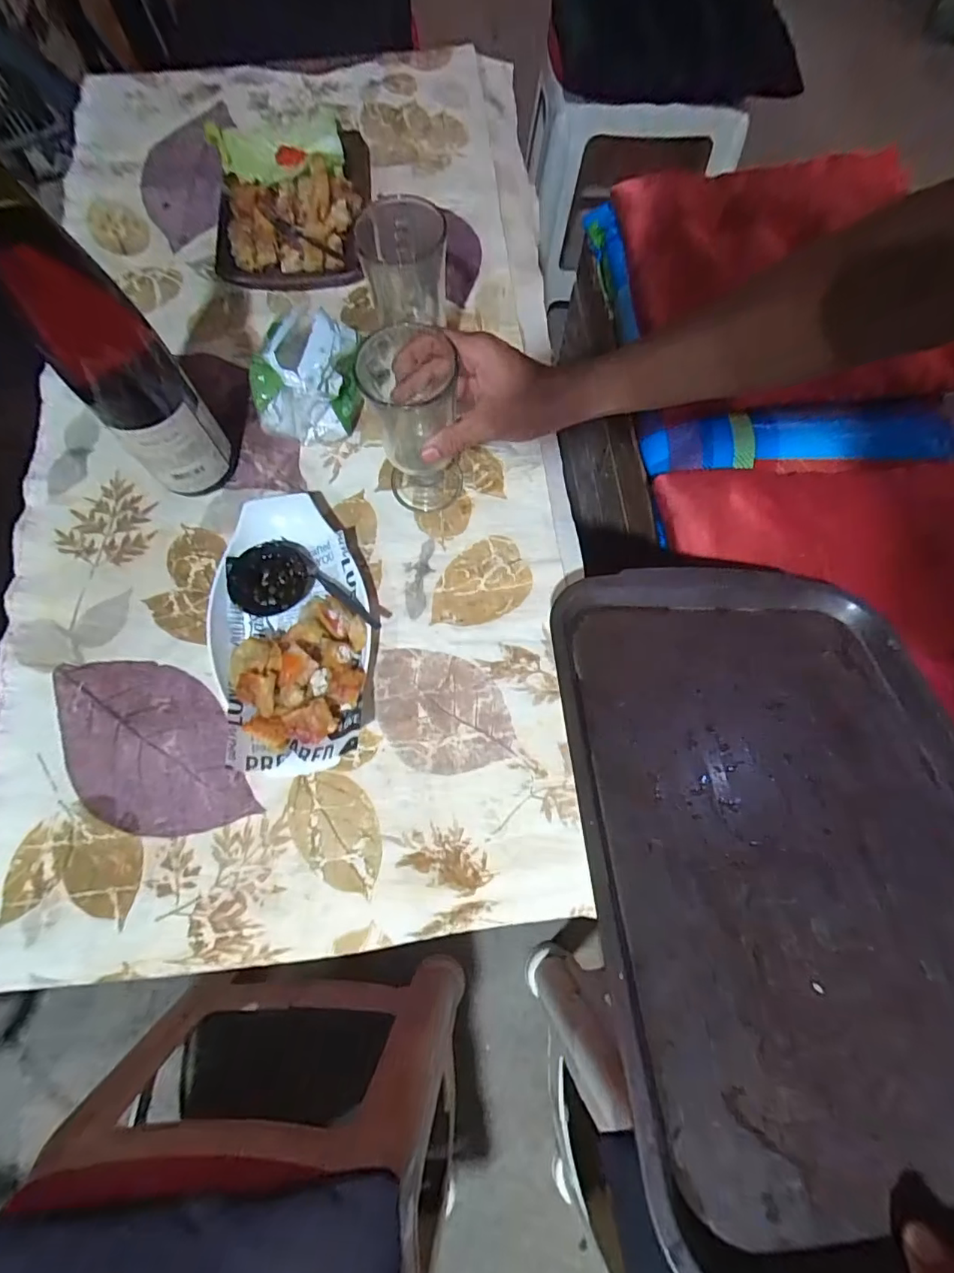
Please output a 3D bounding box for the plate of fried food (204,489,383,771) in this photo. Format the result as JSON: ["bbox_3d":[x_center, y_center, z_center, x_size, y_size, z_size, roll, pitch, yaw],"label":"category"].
[{"bbox_3d":[-0.154,-0.008,0.427,0.137,0.037,0.227,5,76,1],"label":"plate of fried food"}]

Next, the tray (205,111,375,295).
[{"bbox_3d":[-0.198,-0.478,0.551,0.157,0.041,0.245,-5,76,-2],"label":"tray"}]

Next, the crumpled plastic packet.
[{"bbox_3d":[-0.153,-0.225,0.465,0.100,0.101,0.056,-13,75,-5],"label":"crumpled plastic packet"}]

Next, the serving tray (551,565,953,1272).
[{"bbox_3d":[0.216,0.127,0.348,0.301,0.023,0.418,0,57,-8],"label":"serving tray"}]

